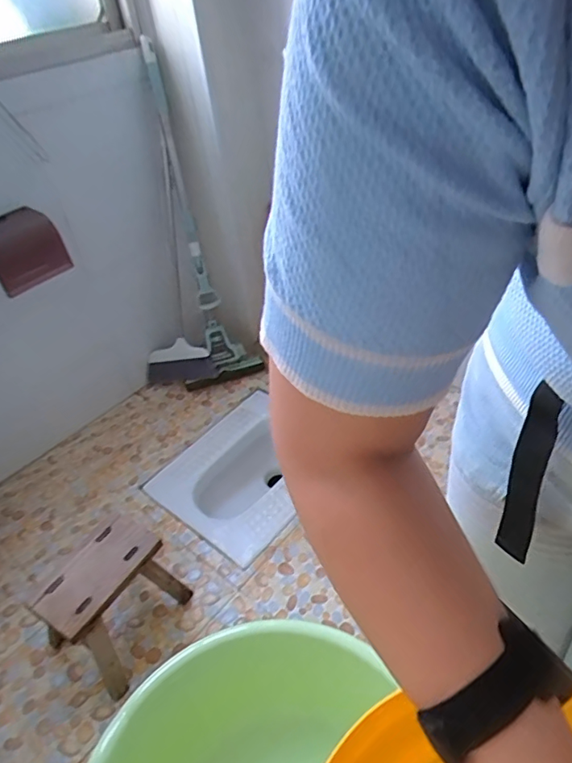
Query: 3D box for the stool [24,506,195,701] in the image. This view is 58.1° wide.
[{"bbox_3d":[-0.354,0.448,1.073,0.192,0.201,0.264,19,47,28],"label":"stool"}]

